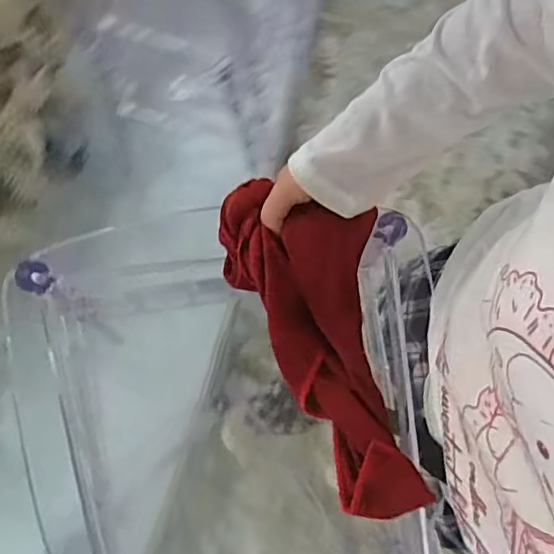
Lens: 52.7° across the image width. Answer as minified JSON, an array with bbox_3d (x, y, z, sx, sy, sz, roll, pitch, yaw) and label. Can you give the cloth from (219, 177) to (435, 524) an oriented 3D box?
[{"bbox_3d":[0.047,0.052,0.471,0.111,0.047,0.293,-22,87,-5],"label":"cloth"}]

